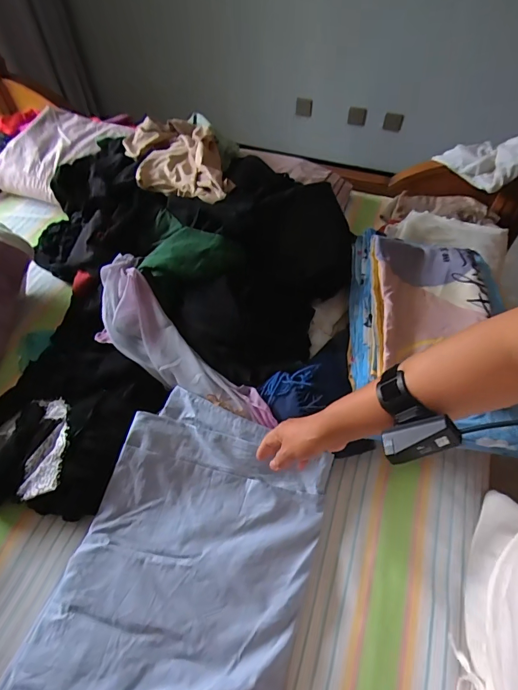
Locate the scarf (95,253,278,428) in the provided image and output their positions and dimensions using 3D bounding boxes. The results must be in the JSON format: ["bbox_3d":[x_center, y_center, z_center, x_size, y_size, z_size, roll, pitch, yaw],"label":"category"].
[{"bbox_3d":[-0.153,0.013,0.684,0.122,0.109,0.414,-38,62,-24],"label":"scarf"}]

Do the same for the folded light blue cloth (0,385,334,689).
[{"bbox_3d":[-0.137,0.386,0.501,0.325,0.048,0.648,17,55,12],"label":"folded light blue cloth"}]

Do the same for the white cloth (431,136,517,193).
[{"bbox_3d":[0.582,-0.495,1.020,0.061,0.119,0.212,-39,63,-25],"label":"white cloth"}]

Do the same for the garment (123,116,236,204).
[{"bbox_3d":[-0.196,-0.452,0.924,0.210,0.082,0.423,-17,56,-12],"label":"garment"}]

